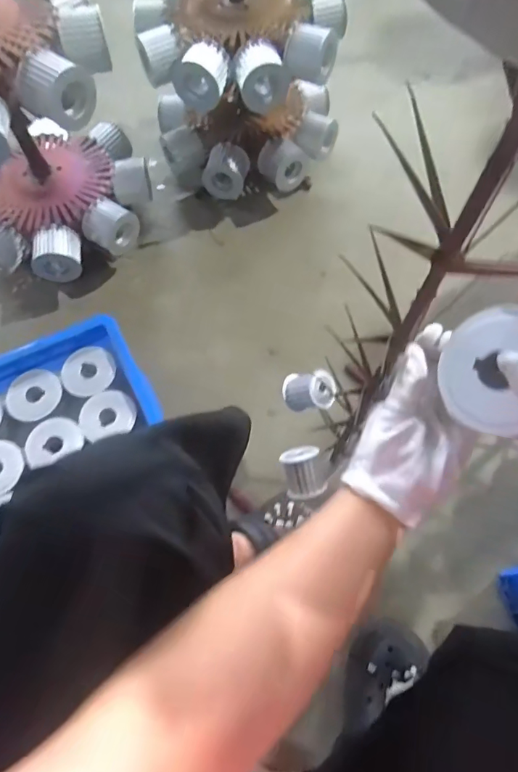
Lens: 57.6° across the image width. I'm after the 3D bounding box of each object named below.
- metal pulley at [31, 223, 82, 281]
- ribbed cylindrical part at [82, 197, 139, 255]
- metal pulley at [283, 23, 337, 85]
[{"bbox_3d":[-0.346,-0.227,0.809,0.077,0.071,0.067,-8,66,-3],"label":"metal pulley"},{"bbox_3d":[-0.261,-0.278,0.833,0.066,0.080,0.076,28,69,12],"label":"ribbed cylindrical part"},{"bbox_3d":[0.078,-0.515,0.731,0.074,0.067,0.068,14,67,7],"label":"metal pulley"}]

